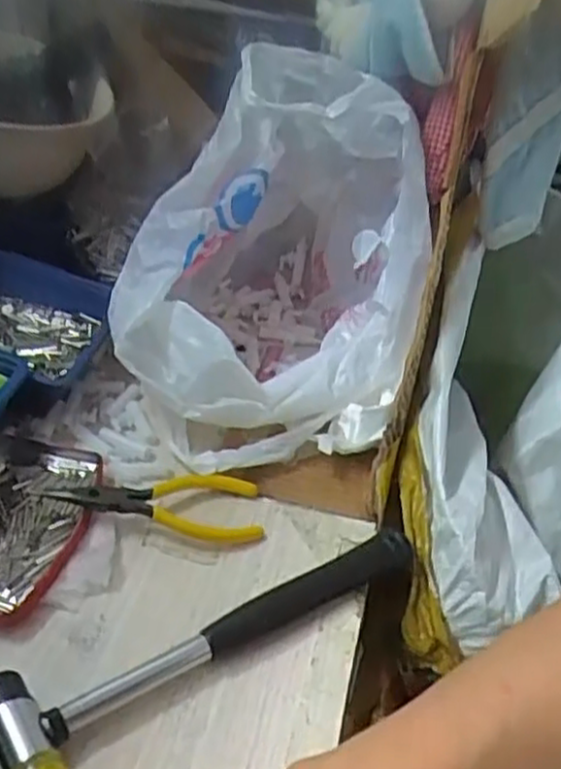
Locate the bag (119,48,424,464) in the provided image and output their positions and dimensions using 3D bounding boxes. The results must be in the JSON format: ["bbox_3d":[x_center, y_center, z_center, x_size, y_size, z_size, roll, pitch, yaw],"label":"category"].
[{"bbox_3d":[0.013,-0.098,0.508,0.172,0.201,0.268,14,36,8],"label":"bag"}]

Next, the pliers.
[{"bbox_3d":[-0.074,0.069,0.423,0.126,0.019,0.044,-1,37,-11],"label":"pliers"}]

